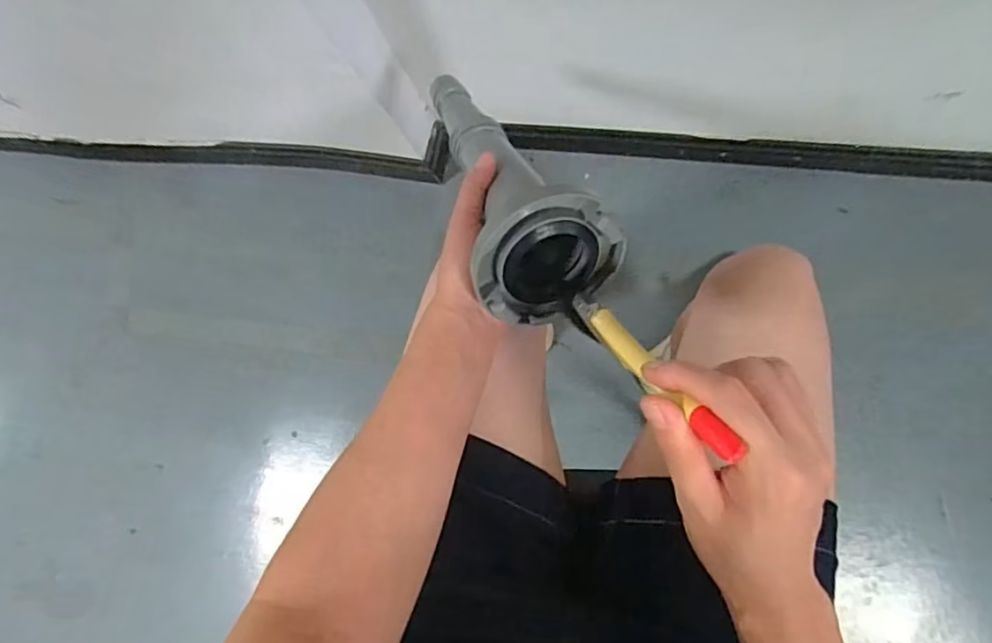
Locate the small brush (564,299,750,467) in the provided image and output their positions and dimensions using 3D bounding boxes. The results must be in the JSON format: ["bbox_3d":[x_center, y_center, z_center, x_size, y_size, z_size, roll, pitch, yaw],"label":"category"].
[{"bbox_3d":[0.078,0.025,0.320,0.018,0.134,0.023,-41,125,3],"label":"small brush"}]

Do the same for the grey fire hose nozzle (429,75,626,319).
[{"bbox_3d":[0.001,-0.128,0.500,0.090,0.084,0.297,-25,49,5],"label":"grey fire hose nozzle"}]

